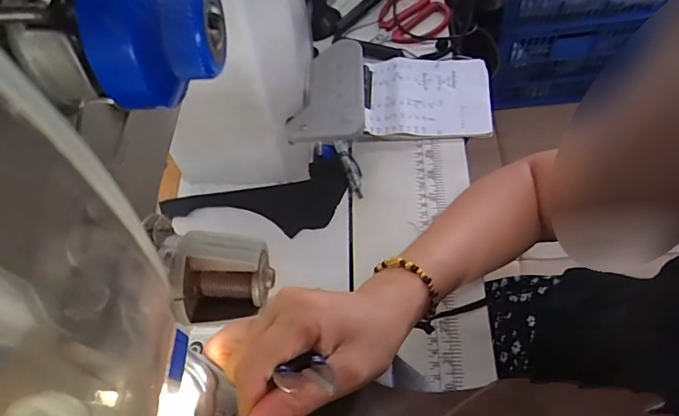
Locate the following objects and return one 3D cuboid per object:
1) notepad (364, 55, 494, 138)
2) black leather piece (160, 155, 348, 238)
[{"bbox_3d":[0.098,-0.125,0.504,0.129,0.009,0.107,2,62,9],"label":"notepad"},{"bbox_3d":[-0.081,0.000,0.468,0.186,0.007,0.075,-16,64,-7],"label":"black leather piece"}]

